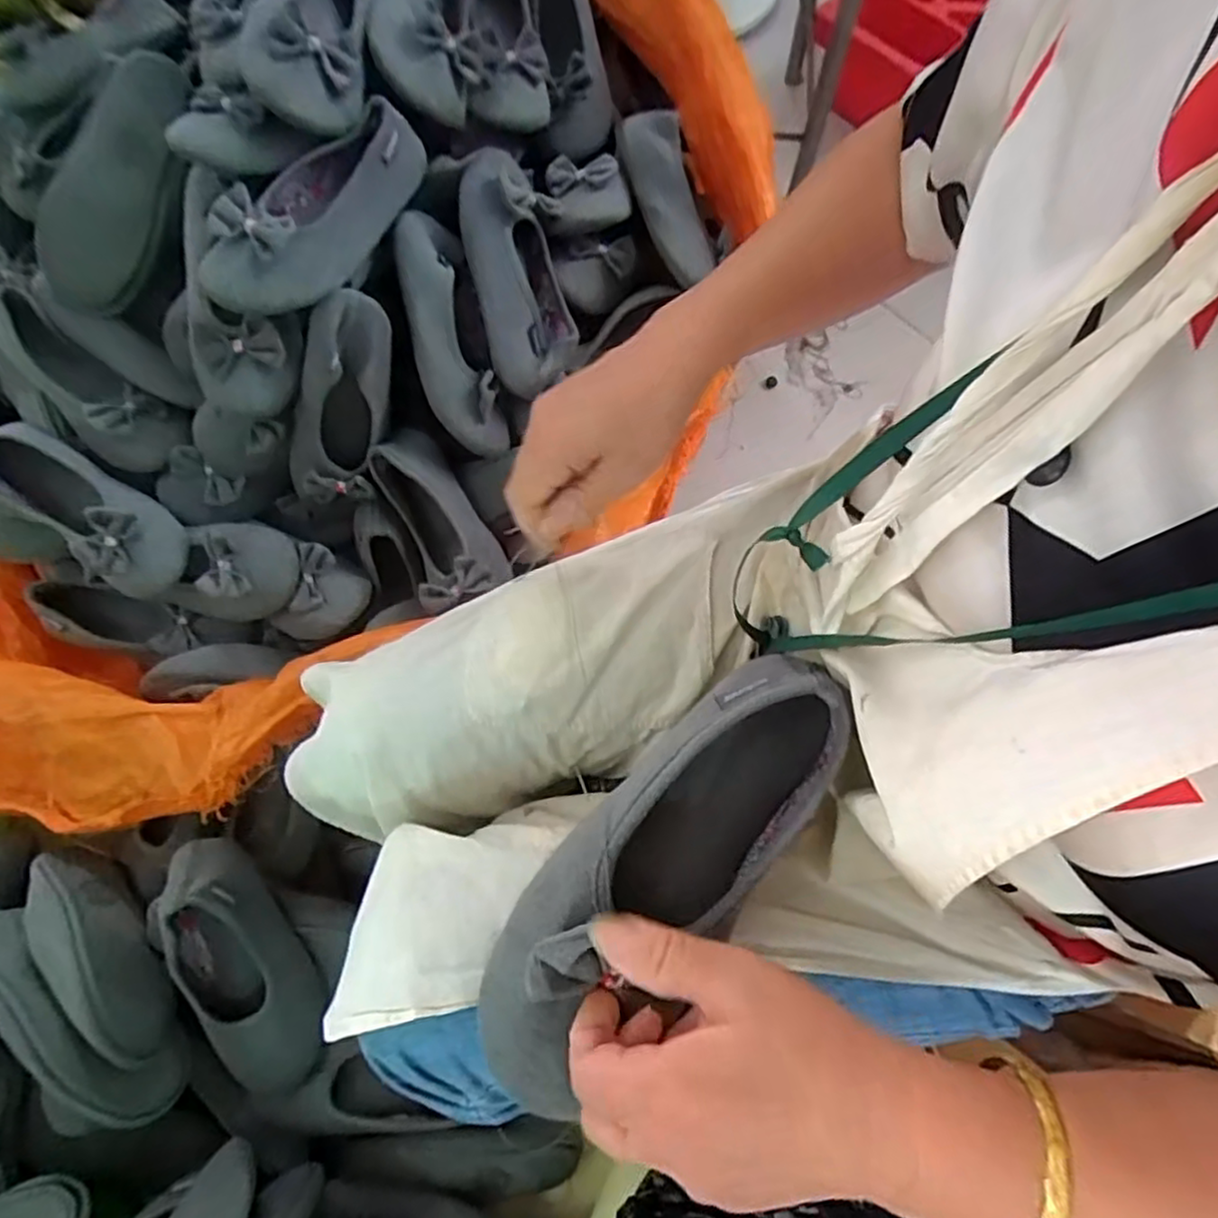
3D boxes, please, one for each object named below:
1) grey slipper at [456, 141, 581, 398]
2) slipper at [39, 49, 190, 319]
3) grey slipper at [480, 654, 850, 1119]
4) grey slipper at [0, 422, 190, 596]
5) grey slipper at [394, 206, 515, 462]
[{"bbox_3d":[-0.092,-0.342,0.700,0.094,0.074,0.248,-10,85,-3],"label":"grey slipper"},{"bbox_3d":[-0.507,-0.435,0.718,0.041,0.092,0.261,27,97,9],"label":"slipper"},{"bbox_3d":[0.025,0.120,0.329,0.220,0.063,0.078,-44,76,-11],"label":"grey slipper"},{"bbox_3d":[-0.541,-0.105,0.700,0.230,0.070,0.097,28,74,9],"label":"grey slipper"},{"bbox_3d":[-0.162,-0.274,0.699,0.074,0.073,0.244,-15,96,-11],"label":"grey slipper"}]

